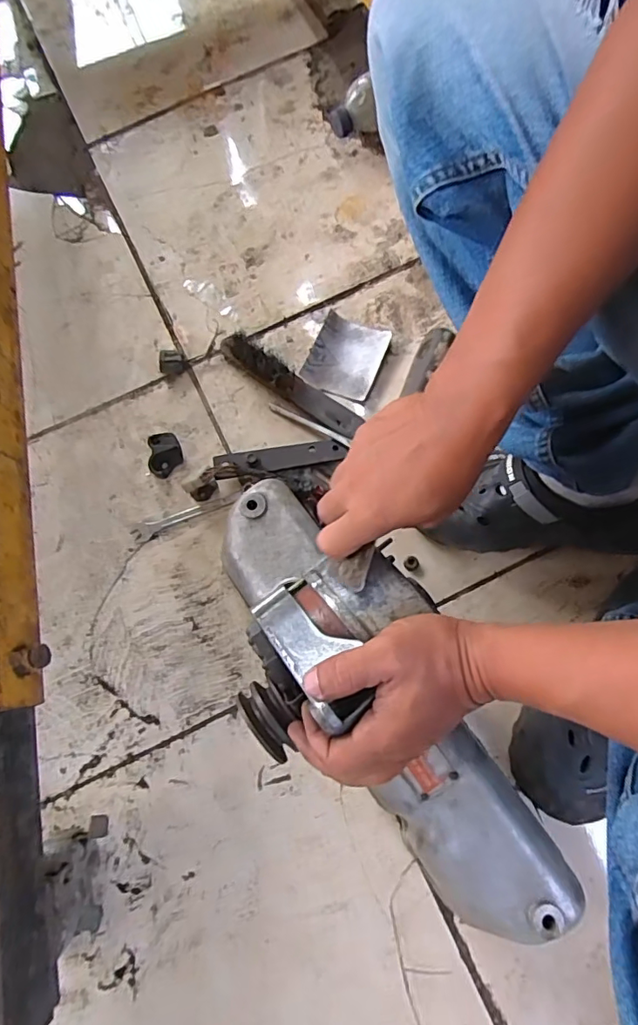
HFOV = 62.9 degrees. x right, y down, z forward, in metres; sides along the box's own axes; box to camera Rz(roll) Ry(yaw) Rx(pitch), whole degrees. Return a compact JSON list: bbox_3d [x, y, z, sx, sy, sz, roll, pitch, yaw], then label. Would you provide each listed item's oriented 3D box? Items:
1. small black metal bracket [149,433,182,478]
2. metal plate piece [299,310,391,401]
[{"bbox_3d":[-0.187,-0.072,0.635,0.038,0.011,0.057,-10,74,-1],"label":"small black metal bracket"},{"bbox_3d":[0.035,-0.200,0.659,0.086,0.012,0.103,20,76,7],"label":"metal plate piece"}]

